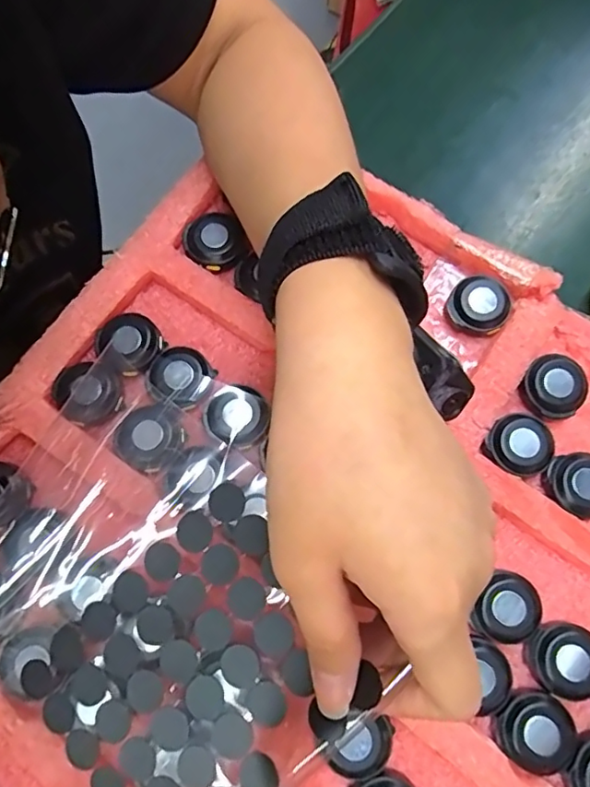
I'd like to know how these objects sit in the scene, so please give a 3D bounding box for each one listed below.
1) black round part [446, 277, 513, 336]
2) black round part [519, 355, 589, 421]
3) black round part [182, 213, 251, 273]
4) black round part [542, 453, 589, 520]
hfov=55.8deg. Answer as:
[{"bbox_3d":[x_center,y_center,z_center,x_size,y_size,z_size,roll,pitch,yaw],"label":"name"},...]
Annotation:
[{"bbox_3d":[0.091,-0.043,0.275,0.030,0.010,0.029,0,74,-1],"label":"black round part"},{"bbox_3d":[0.123,-0.003,0.264,0.029,0.009,0.031,0,74,-1],"label":"black round part"},{"bbox_3d":[-0.041,-0.078,0.283,0.030,0.009,0.031,0,74,-1],"label":"black round part"},{"bbox_3d":[0.130,0.042,0.254,0.031,0.012,0.028,1,74,-1],"label":"black round part"}]

